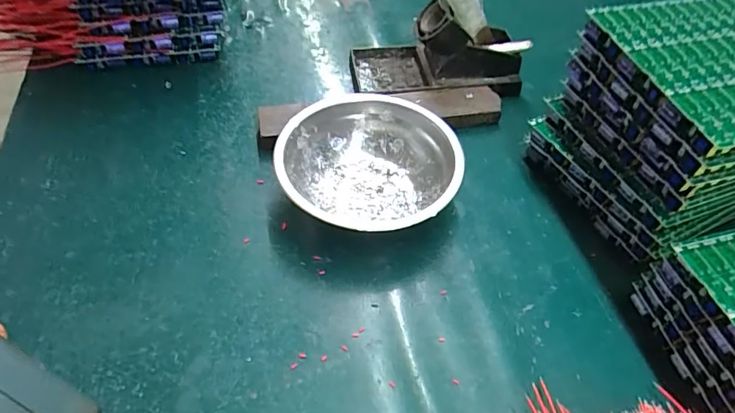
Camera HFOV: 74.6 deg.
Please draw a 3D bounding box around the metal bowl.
[{"bbox_3d":[0.000,-0.031,0.352,0.124,0.041,0.113,1,49,-2],"label":"metal bowl"}]

